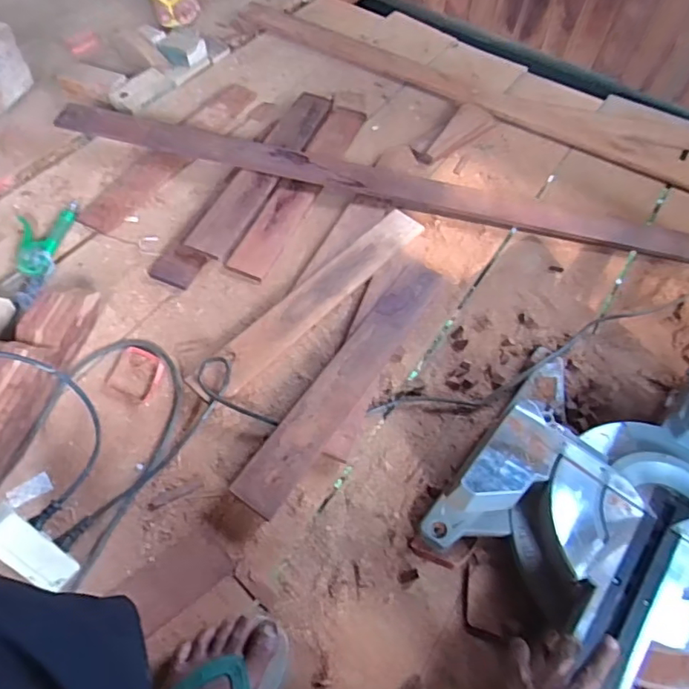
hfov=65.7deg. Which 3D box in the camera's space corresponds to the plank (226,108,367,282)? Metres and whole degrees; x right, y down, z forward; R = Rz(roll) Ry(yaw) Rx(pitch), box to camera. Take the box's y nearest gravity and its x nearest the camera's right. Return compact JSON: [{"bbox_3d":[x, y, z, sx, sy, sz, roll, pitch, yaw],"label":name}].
[{"bbox_3d":[-0.071,-0.301,0.985,0.076,0.019,0.480,22,58,10],"label":"plank"}]

